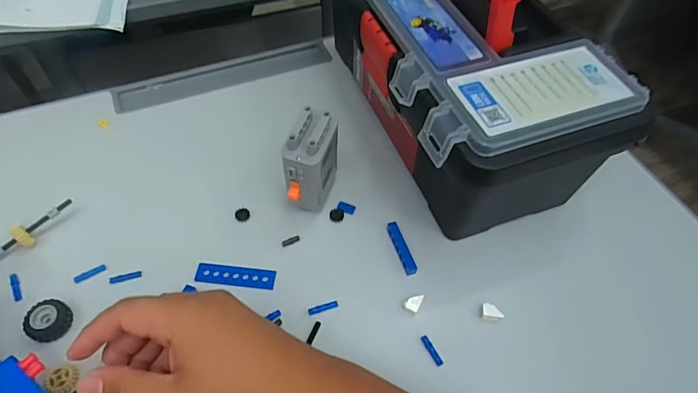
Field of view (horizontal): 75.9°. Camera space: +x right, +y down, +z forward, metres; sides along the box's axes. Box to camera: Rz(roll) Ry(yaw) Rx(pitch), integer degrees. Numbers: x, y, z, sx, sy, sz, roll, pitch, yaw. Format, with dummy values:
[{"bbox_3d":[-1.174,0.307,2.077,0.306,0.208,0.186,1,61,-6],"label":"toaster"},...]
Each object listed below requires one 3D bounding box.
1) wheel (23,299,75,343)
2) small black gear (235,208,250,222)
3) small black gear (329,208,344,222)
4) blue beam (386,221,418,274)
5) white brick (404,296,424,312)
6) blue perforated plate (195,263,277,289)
[{"bbox_3d":[-0.220,0.092,0.329,0.032,0.011,0.030,1,55,-1],"label":"wheel"},{"bbox_3d":[-0.094,0.016,0.396,0.013,0.006,0.011,-11,56,-9],"label":"small black gear"},{"bbox_3d":[-0.011,0.016,0.398,0.013,0.006,0.012,1,55,-1],"label":"small black gear"},{"bbox_3d":[0.045,0.043,0.380,0.010,0.007,0.049,-15,57,-12],"label":"blue beam"},{"bbox_3d":[0.050,0.083,0.352,0.011,0.007,0.014,25,58,15],"label":"white brick"},{"bbox_3d":[-0.091,0.064,0.362,0.062,0.004,0.017,4,55,1],"label":"blue perforated plate"}]

